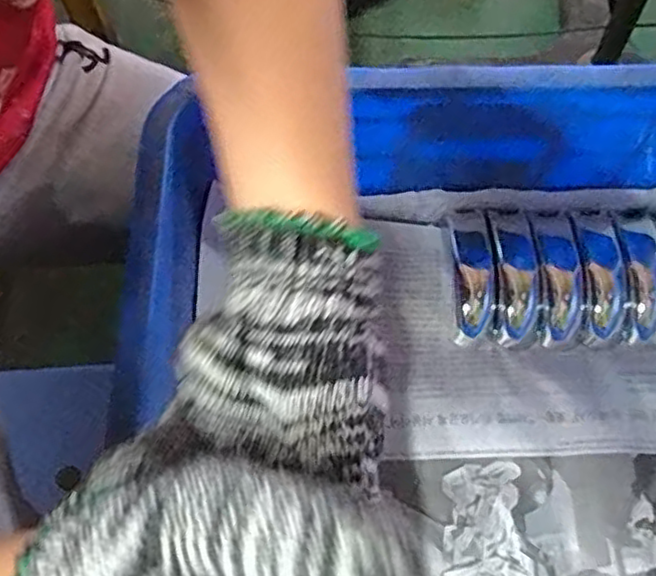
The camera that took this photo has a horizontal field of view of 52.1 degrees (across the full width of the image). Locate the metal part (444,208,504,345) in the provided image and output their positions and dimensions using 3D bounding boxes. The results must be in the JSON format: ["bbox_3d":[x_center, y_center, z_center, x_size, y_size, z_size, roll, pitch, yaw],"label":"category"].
[{"bbox_3d":[0.115,-0.009,0.522,0.038,0.027,0.096,-1,67,-1],"label":"metal part"}]

